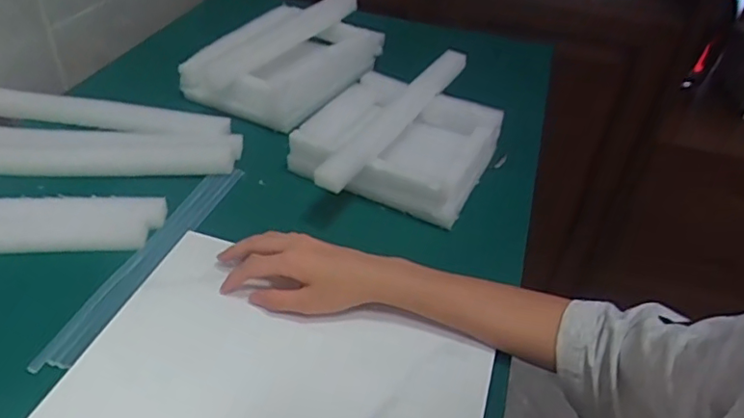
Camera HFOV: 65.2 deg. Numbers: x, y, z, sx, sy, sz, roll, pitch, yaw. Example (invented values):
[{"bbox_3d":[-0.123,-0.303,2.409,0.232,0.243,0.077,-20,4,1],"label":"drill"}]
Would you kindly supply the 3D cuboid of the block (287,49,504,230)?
[{"bbox_3d":[0.037,-0.084,0.664,0.192,0.061,0.298,20,44,16],"label":"block"}]

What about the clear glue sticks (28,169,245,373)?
[{"bbox_3d":[-0.201,0.039,0.535,0.036,0.015,0.271,16,41,13],"label":"clear glue sticks"}]

